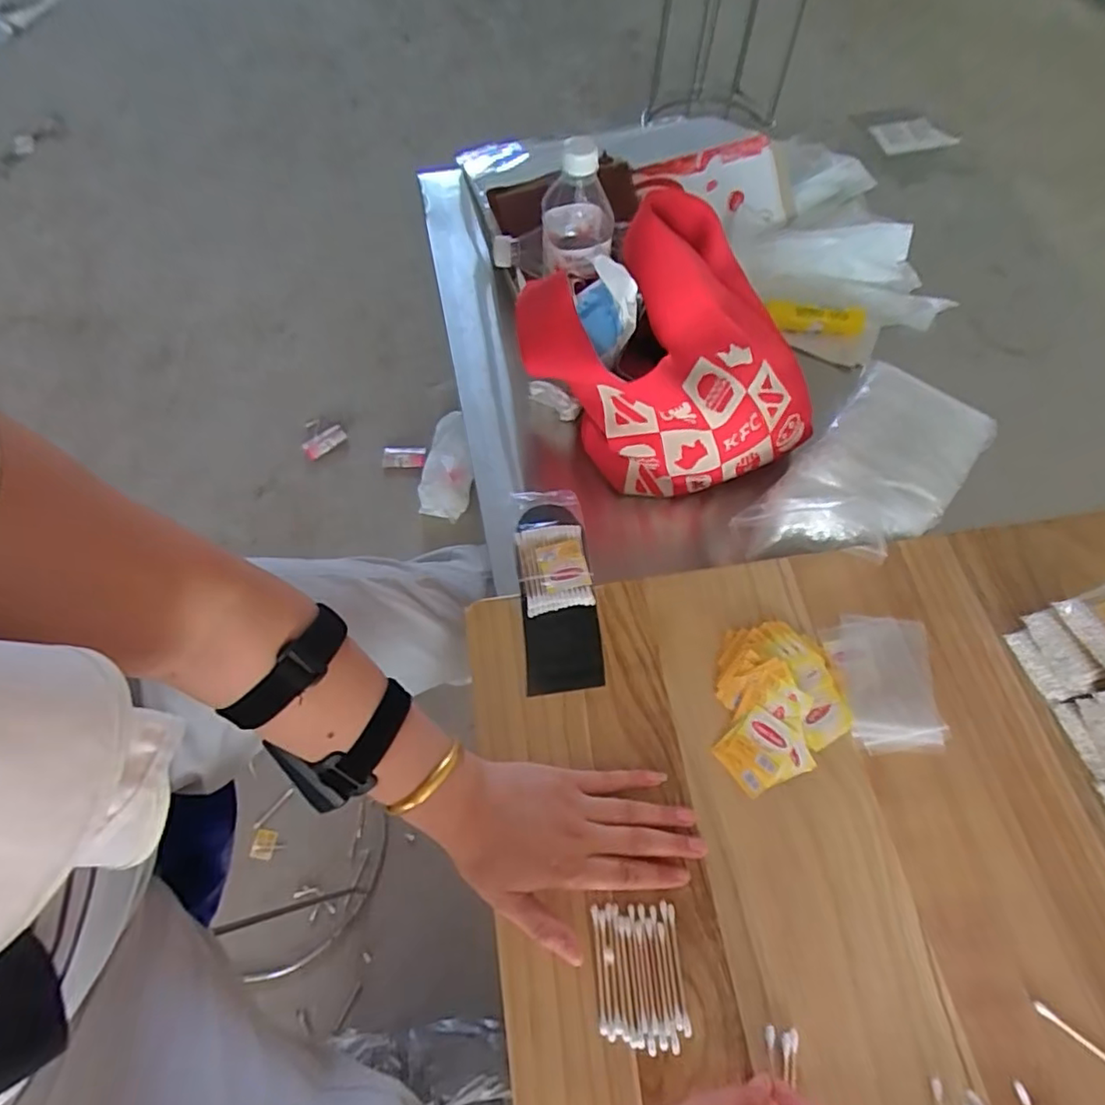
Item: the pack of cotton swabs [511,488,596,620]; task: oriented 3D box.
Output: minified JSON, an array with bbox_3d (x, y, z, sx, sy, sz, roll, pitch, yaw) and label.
[{"bbox_3d":[-0.001,-0.004,0.537,0.062,0.017,0.117,-7,66,-4],"label":"pack of cotton swabs"}]

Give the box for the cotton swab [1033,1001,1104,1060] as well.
[{"bbox_3d":[0.347,0.317,0.387,0.072,0.004,0.007,36,71,17],"label":"cotton swab"}]

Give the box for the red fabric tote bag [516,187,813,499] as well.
[{"bbox_3d":[0.112,-0.180,0.576,0.260,0.175,0.211,-22,66,-8],"label":"red fabric tote bag"}]

